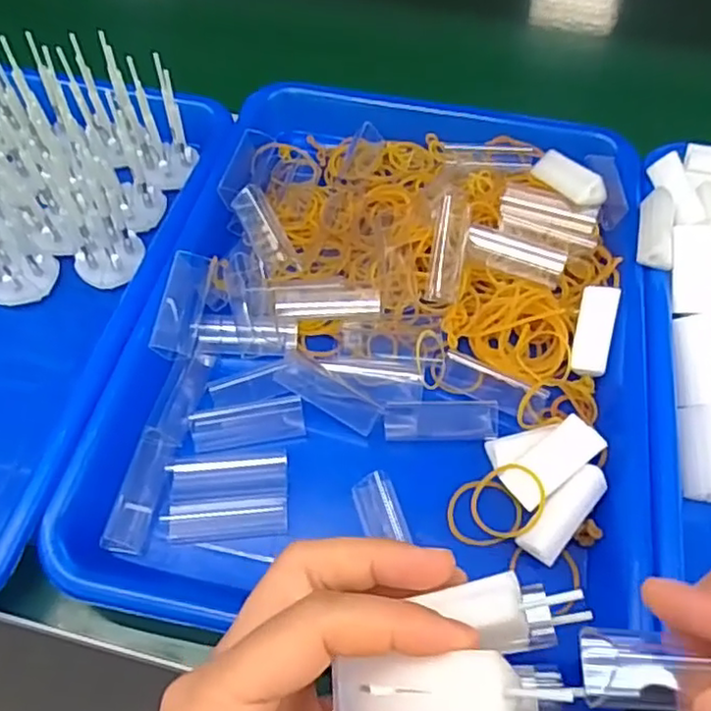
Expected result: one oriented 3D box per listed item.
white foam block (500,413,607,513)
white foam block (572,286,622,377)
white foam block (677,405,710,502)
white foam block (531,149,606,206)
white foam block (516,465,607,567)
[{"bbox_3d":[0.087,0.047,0.286,0.044,0.005,0.020,-41,64,-1],"label":"white foam block"},{"bbox_3d":[0.121,-0.013,0.327,0.017,0.006,0.047,13,76,8],"label":"white foam block"},{"bbox_3d":[0.163,0.046,0.303,0.019,0.010,0.045,5,57,3],"label":"white foam block"},{"bbox_3d":[0.117,-0.100,0.360,0.017,0.015,0.049,-22,45,-14],"label":"white foam block"},{"bbox_3d":[0.091,0.068,0.280,0.016,0.009,0.047,38,85,22],"label":"white foam block"}]

